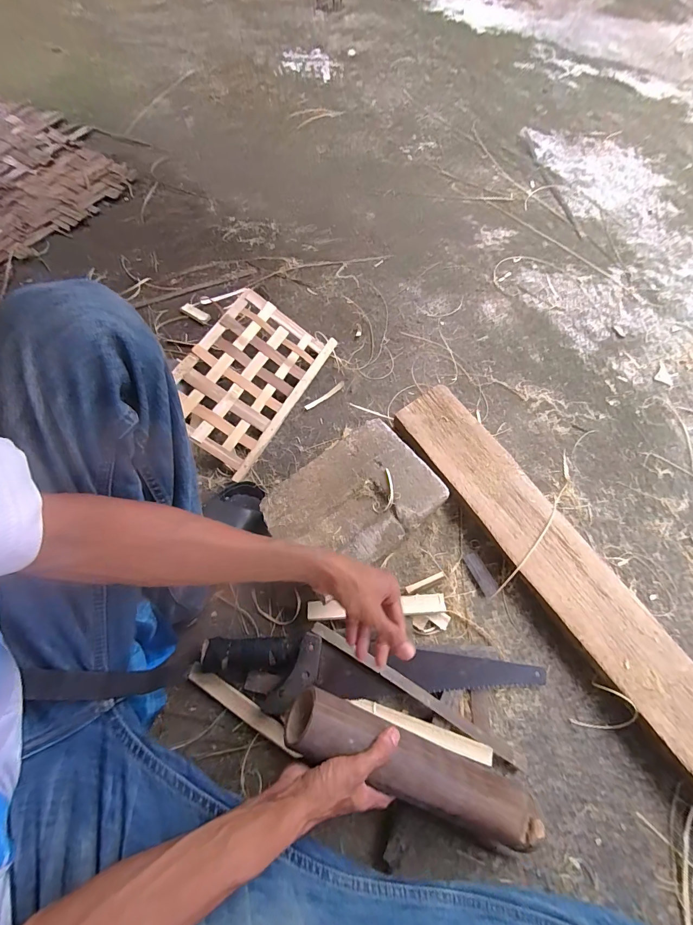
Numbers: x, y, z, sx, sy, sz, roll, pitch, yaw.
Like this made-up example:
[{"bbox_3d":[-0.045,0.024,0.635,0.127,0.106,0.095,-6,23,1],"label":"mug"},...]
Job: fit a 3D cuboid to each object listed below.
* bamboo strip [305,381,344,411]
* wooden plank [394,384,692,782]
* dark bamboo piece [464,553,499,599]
[{"bbox_3d":[-0.047,-0.147,0.804,0.105,0.004,0.013,-36,87,-12],"label":"bamboo strip"},{"bbox_3d":[0.445,0.286,0.580,0.134,0.034,1.070,-32,70,-11],"label":"wooden plank"},{"bbox_3d":[0.245,0.202,0.658,0.031,0.009,0.077,-24,70,-12],"label":"dark bamboo piece"}]

